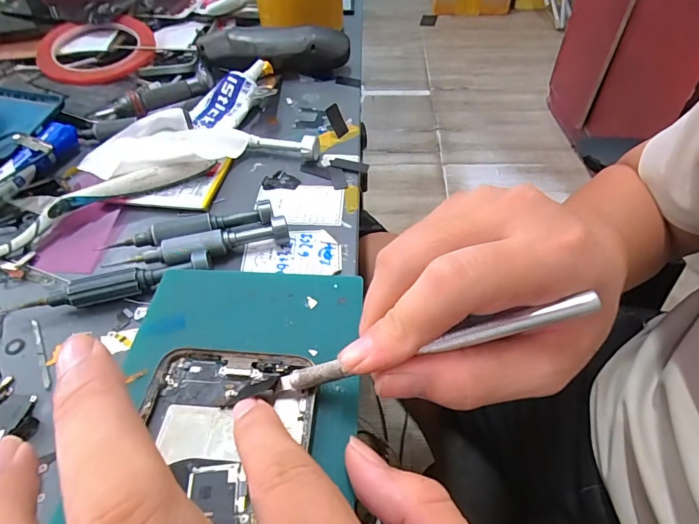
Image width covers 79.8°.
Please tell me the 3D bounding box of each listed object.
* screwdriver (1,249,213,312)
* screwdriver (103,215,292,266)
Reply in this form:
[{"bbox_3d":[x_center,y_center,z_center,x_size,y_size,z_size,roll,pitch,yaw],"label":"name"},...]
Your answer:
[{"bbox_3d":[-0.126,0.015,0.228,0.101,0.017,0.012,-16,49,-12],"label":"screwdriver"},{"bbox_3d":[-0.087,-0.008,0.246,0.102,0.016,0.017,-13,48,-10],"label":"screwdriver"}]

